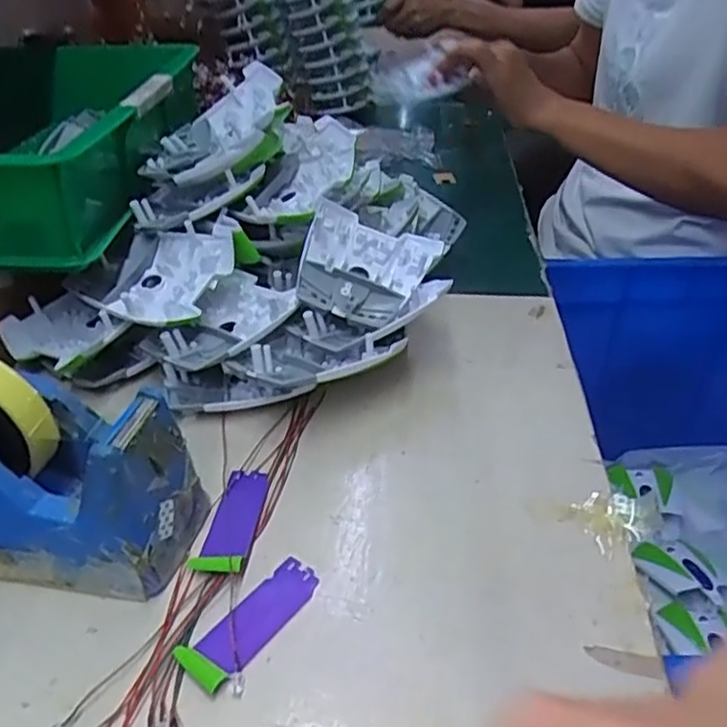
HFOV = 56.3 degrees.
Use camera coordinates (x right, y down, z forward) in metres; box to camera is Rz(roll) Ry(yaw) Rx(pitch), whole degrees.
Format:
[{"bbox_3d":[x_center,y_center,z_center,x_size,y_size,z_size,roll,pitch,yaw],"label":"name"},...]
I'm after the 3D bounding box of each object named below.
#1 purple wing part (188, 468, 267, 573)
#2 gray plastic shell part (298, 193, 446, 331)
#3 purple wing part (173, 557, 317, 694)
[{"bbox_3d":[-0.075,0.090,0.398,0.029,0.007,0.078,6,36,7],"label":"purple wing part"},{"bbox_3d":[0.000,-0.070,0.503,0.094,0.026,0.102,20,50,0],"label":"gray plastic shell part"},{"bbox_3d":[-0.055,0.129,0.343,0.029,0.004,0.078,28,43,33],"label":"purple wing part"}]

